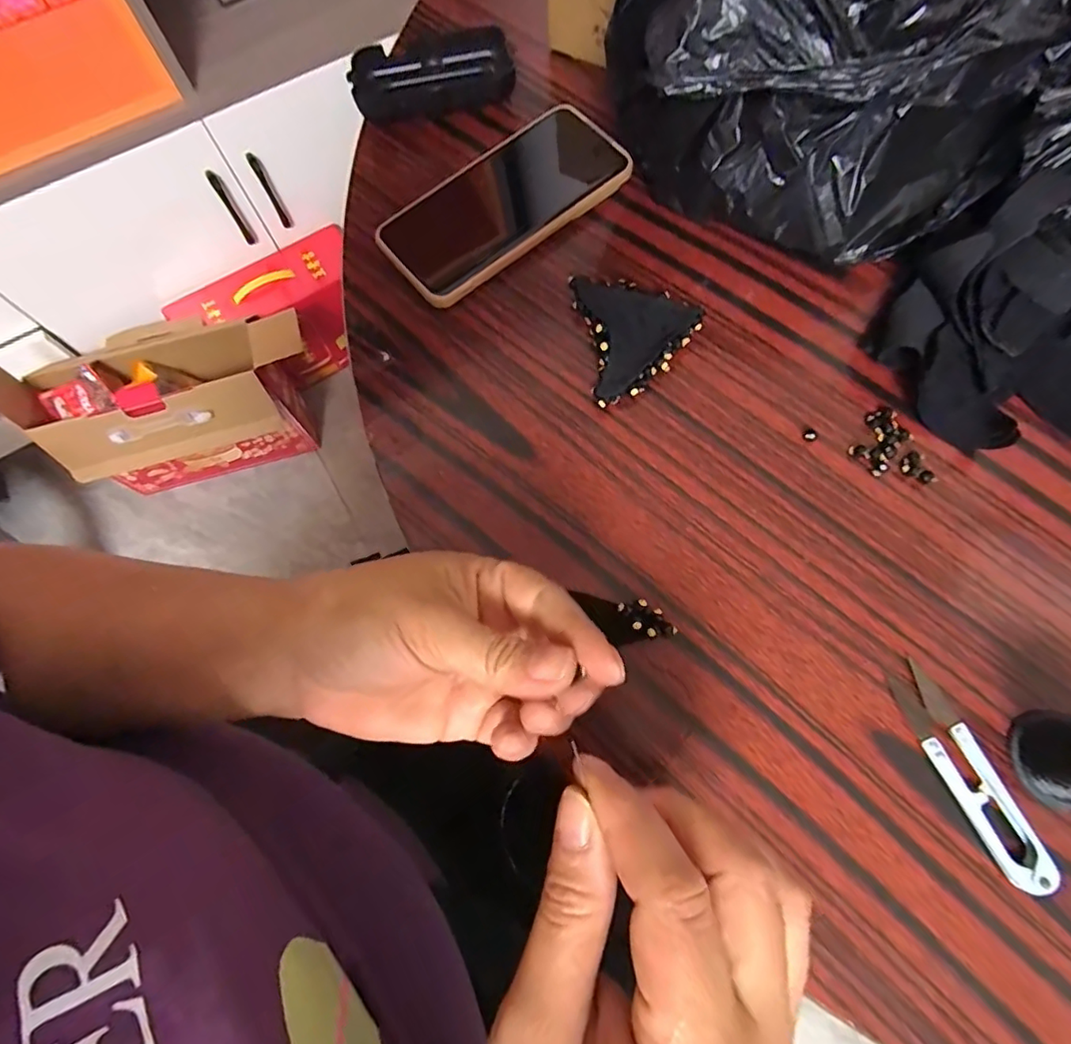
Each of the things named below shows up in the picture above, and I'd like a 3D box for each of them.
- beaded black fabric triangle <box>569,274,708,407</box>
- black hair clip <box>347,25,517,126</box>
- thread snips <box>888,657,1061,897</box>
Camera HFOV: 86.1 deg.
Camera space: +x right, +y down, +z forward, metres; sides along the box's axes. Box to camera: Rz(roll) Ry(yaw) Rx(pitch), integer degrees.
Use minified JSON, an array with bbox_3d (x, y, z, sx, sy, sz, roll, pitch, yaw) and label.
[{"bbox_3d":[0.061,-0.112,0.339,0.066,0.019,0.082,-9,70,-1],"label":"beaded black fabric triangle"},{"bbox_3d":[-0.072,-0.311,0.402,0.109,0.028,0.045,-8,70,-1],"label":"black hair clip"},{"bbox_3d":[0.200,0.115,0.263,0.023,0.009,0.097,-23,71,-6],"label":"thread snips"}]

